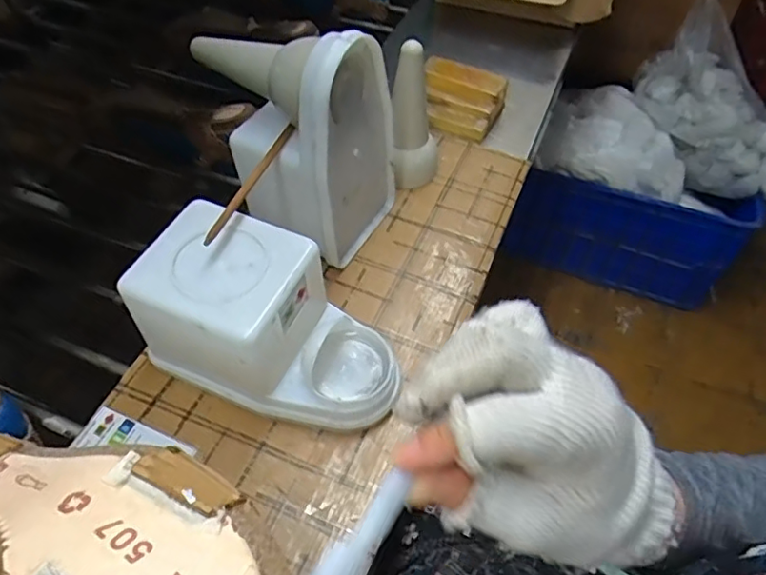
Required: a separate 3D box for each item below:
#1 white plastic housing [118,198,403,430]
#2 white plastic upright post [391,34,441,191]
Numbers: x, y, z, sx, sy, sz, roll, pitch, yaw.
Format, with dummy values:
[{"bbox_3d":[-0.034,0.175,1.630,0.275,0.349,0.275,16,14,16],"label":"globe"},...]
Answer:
[{"bbox_3d":[-0.077,0.028,0.429,0.180,0.105,0.097,18,54,13],"label":"white plastic housing"},{"bbox_3d":[0.032,-0.157,0.551,0.045,0.143,0.049,6,52,4],"label":"white plastic upright post"}]

